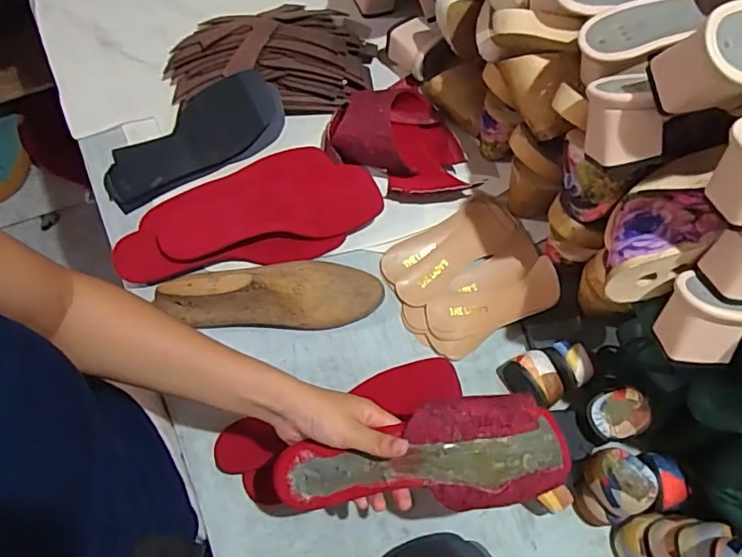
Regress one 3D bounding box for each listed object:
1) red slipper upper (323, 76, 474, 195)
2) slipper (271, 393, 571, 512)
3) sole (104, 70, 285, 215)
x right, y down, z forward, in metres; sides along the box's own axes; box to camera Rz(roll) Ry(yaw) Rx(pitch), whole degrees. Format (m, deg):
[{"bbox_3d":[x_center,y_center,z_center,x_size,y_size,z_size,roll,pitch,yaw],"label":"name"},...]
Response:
[{"bbox_3d":[0.031,-0.163,0.653,0.152,0.071,0.170,-22,72,-10],"label":"red slipper upper"},{"bbox_3d":[0.042,0.150,0.453,0.238,0.034,0.085,-9,70,3],"label":"slipper"},{"bbox_3d":[-0.214,-0.171,0.652,0.226,0.040,0.094,-26,73,-11],"label":"sole"}]

